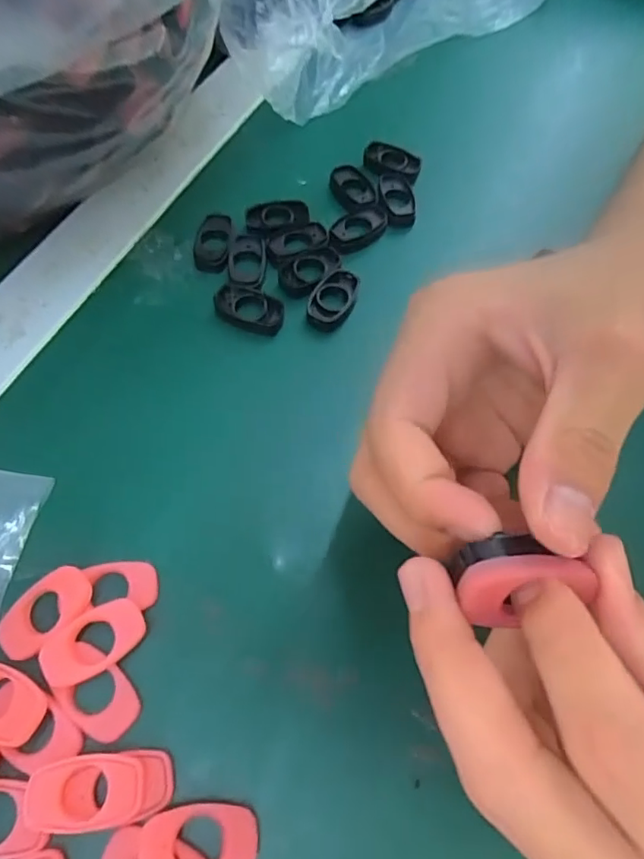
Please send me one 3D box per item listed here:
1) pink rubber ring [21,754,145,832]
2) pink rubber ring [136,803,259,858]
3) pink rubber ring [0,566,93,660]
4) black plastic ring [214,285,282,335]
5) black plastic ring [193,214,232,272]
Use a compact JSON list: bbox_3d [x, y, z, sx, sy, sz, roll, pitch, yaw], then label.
[{"bbox_3d":[-0.068,0.104,0.155,0.031,0.006,0.017,-3,64,-4],"label":"pink rubber ring"},{"bbox_3d":[-0.035,0.117,0.152,0.033,0.004,0.018,4,43,-13],"label":"pink rubber ring"},{"bbox_3d":[-0.091,0.059,0.177,0.031,0.004,0.019,-39,71,-19],"label":"pink rubber ring"},{"bbox_3d":[-0.033,-0.054,0.240,0.032,0.006,0.018,18,64,6],"label":"black plastic ring"},{"bbox_3d":[-0.052,-0.090,0.257,0.016,0.004,0.034,0,63,-3],"label":"black plastic ring"}]

